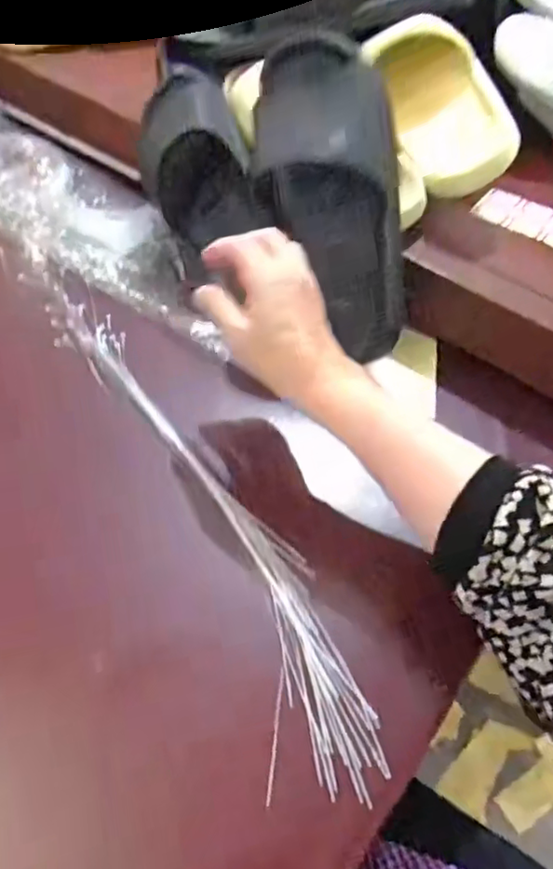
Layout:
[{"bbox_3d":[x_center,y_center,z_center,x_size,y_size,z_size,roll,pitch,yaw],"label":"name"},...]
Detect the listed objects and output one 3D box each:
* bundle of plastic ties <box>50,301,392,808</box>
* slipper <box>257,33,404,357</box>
[{"bbox_3d":[-0.061,0.042,0.464,0.080,0.013,0.450,-21,57,-20],"label":"bundle of plastic ties"},{"bbox_3d":[0.050,-0.197,0.508,0.097,0.073,0.261,-17,94,-18],"label":"slipper"}]

